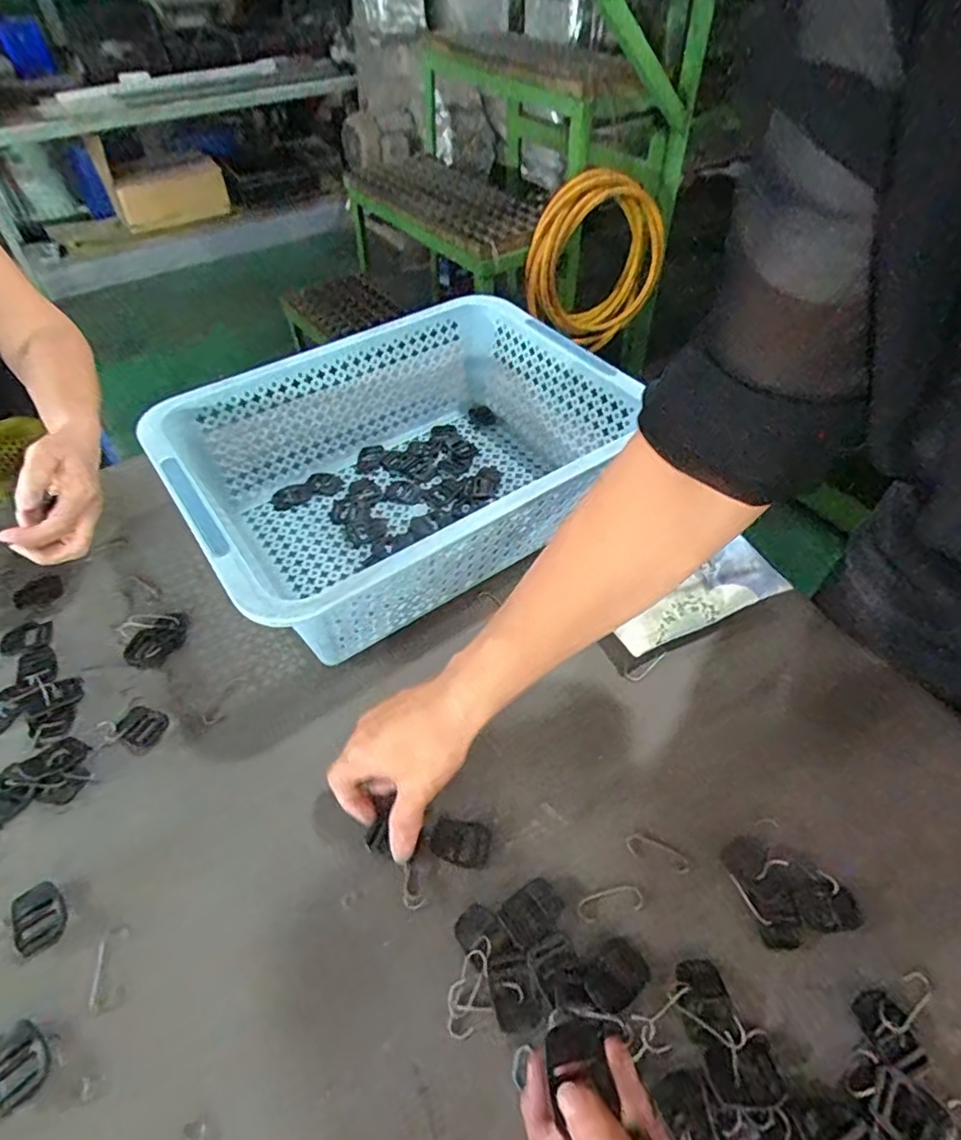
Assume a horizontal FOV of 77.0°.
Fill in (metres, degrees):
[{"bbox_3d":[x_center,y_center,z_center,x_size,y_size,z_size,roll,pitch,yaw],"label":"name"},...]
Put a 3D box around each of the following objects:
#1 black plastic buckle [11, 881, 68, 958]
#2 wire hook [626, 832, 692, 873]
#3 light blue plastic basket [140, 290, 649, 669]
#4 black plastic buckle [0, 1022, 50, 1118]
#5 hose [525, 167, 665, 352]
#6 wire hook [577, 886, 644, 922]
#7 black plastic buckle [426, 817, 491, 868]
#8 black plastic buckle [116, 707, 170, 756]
[{"bbox_3d":[-0.274,0.214,0.373,0.029,0.004,0.038,-27,55,-20],"label":"black plastic buckle"},{"bbox_3d":[0.117,0.184,0.396,0.042,0.004,0.016,15,52,13],"label":"wire hook"},{"bbox_3d":[-0.063,-0.097,0.562,0.381,0.118,0.286,-29,55,-21],"label":"light blue plastic basket"},{"bbox_3d":[-0.252,0.267,0.326,0.029,0.004,0.038,-29,55,-21],"label":"black plastic buckle"},{"bbox_3d":[0.262,-0.693,1.408,0.365,0.377,0.071,-24,54,-18],"label":"hose"},{"bbox_3d":[0.081,0.207,0.377,0.042,0.004,0.015,-10,50,-7],"label":"wire hook"},{"bbox_3d":[-0.015,0.179,0.400,0.042,0.004,0.027,9,51,9],"label":"black plastic buckle"},{"bbox_3d":[-0.257,0.119,0.455,0.036,0.004,0.031,19,53,17],"label":"black plastic buckle"}]

